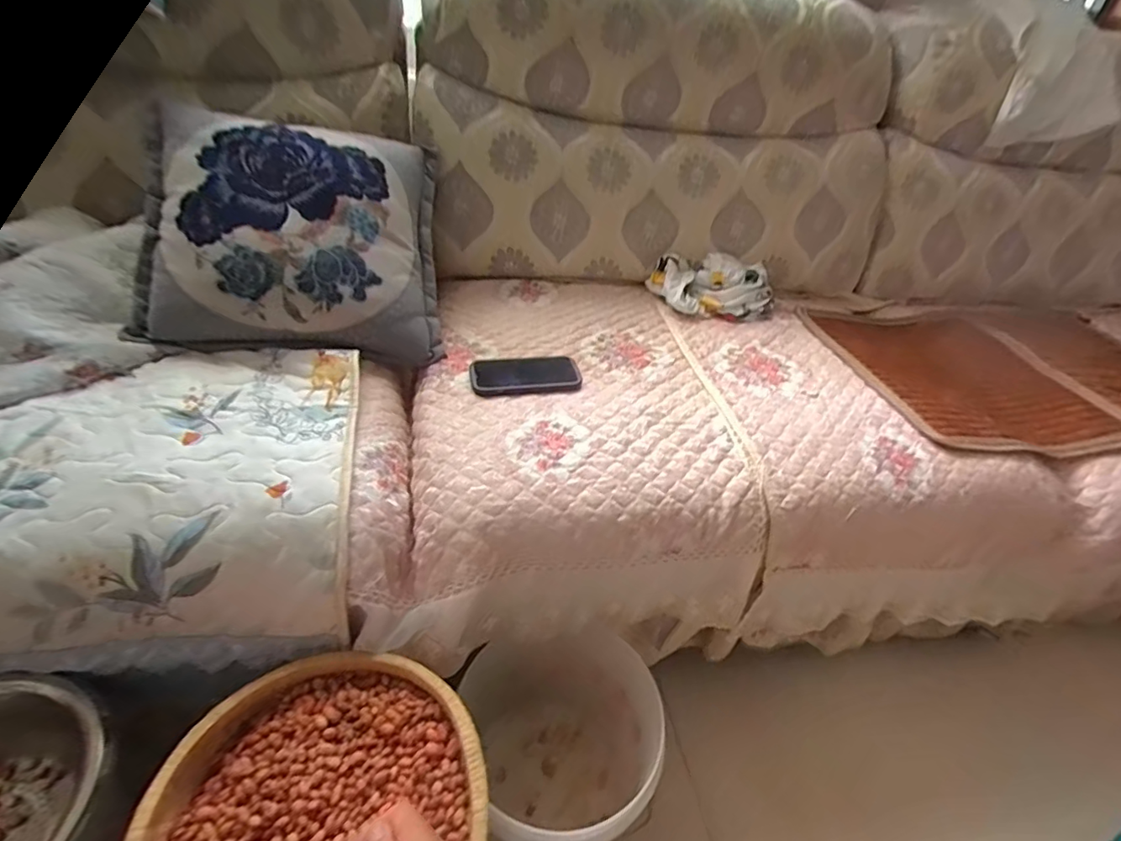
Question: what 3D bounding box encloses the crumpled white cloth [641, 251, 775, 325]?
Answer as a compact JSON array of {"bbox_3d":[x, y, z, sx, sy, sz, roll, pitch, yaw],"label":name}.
[{"bbox_3d":[0.289,-0.252,0.996,0.229,0.080,0.110,1,37,-8],"label":"crumpled white cloth"}]

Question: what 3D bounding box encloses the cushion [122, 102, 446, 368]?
[{"bbox_3d":[-0.377,-0.283,0.774,0.390,0.372,0.106,4,-7,-19],"label":"cushion"}]

